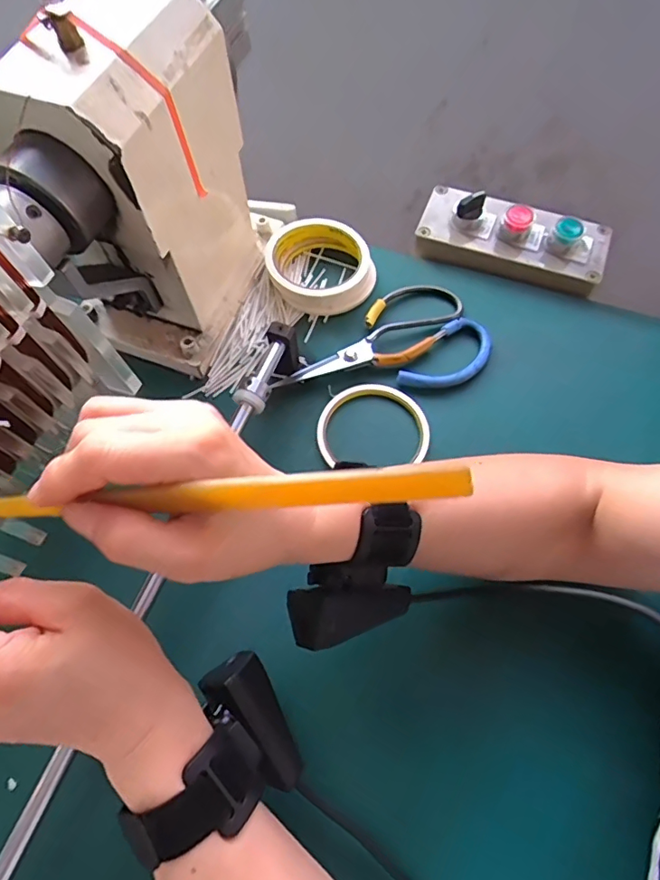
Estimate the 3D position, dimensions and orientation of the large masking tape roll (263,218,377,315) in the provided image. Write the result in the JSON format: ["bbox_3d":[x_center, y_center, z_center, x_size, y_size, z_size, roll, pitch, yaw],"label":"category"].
[{"bbox_3d":[-0.009,-0.159,0.466,0.095,0.033,0.088,0,65,1],"label":"large masking tape roll"}]

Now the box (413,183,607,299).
[{"bbox_3d":[0.175,-0.195,0.481,0.176,0.046,0.077,21,67,10],"label":"box"}]

